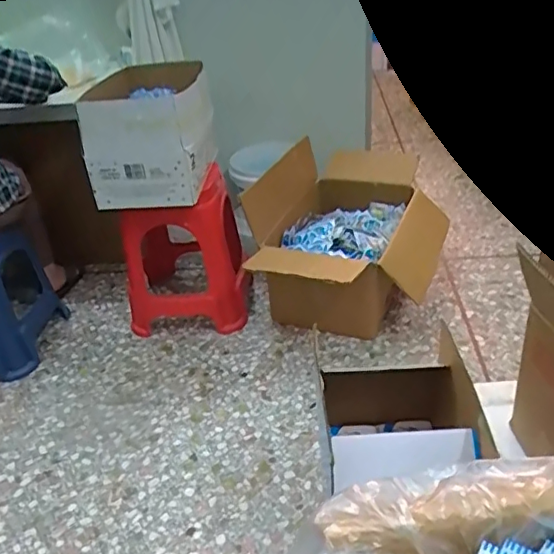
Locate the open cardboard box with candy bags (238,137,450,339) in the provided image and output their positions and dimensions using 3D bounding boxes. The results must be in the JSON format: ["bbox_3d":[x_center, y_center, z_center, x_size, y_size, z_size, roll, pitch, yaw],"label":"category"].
[{"bbox_3d":[0.262,-0.127,1.797,0.536,0.387,0.751,9,35,21],"label":"open cardboard box with candy bags"}]

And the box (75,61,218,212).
[{"bbox_3d":[-0.349,-0.407,1.565,0.326,0.268,0.466,-5,34,-1],"label":"box"}]

